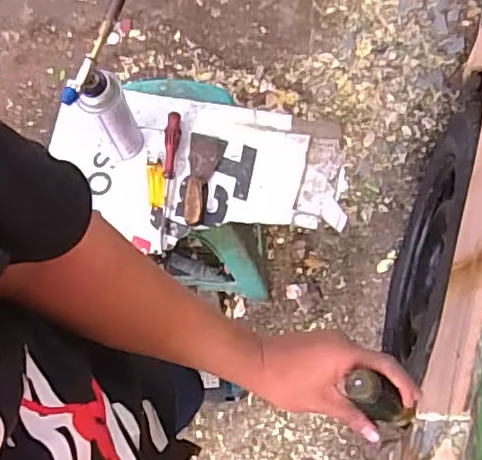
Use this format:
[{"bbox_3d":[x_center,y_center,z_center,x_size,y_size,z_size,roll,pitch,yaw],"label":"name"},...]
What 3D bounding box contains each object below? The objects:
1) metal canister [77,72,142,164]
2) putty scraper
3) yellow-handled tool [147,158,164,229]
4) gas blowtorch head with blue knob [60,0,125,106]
[{"bbox_3d":[-0.187,-0.161,0.882,0.067,0.191,0.055,-22,74,-7],"label":"metal canister"},{"bbox_3d":[-0.065,-0.079,0.929,0.050,0.011,0.139,14,73,4],"label":"putty scraper"},{"bbox_3d":[-0.131,-0.058,0.948,0.026,0.014,0.110,-4,73,-1],"label":"yellow-handled tool"},{"bbox_3d":[-0.184,-0.222,0.766,0.020,0.021,0.149,37,108,9],"label":"gas blowtorch head with blue knob"}]

